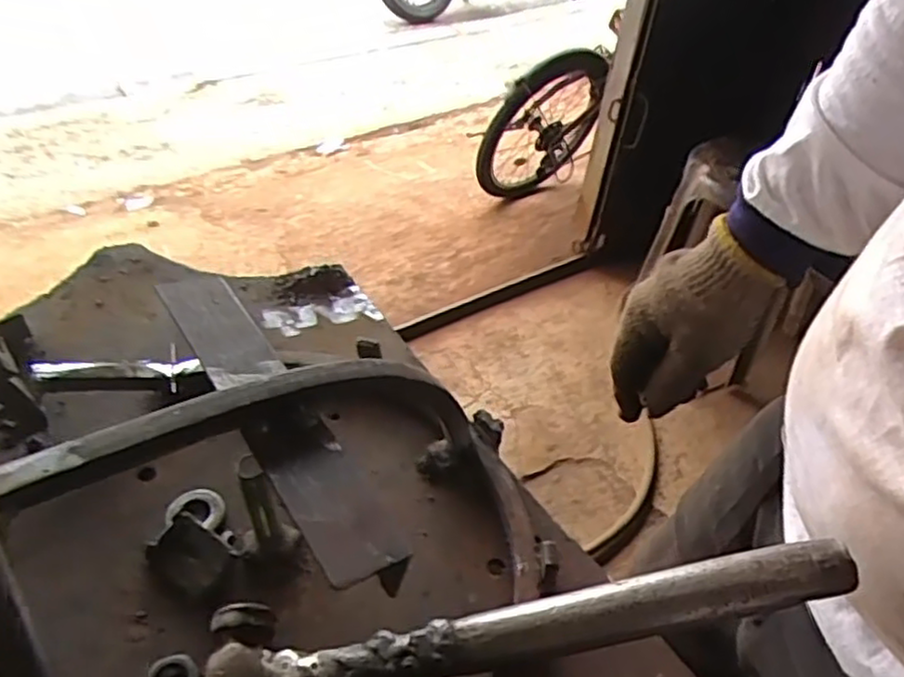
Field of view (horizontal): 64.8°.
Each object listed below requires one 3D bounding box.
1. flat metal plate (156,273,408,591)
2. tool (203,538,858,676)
[{"bbox_3d":[-0.061,0.021,0.236,0.026,0.005,0.139,-14,46,-36],"label":"flat metal plate"},{"bbox_3d":[0.029,0.099,0.263,0.230,0.031,0.057,-8,44,-17],"label":"tool"}]

